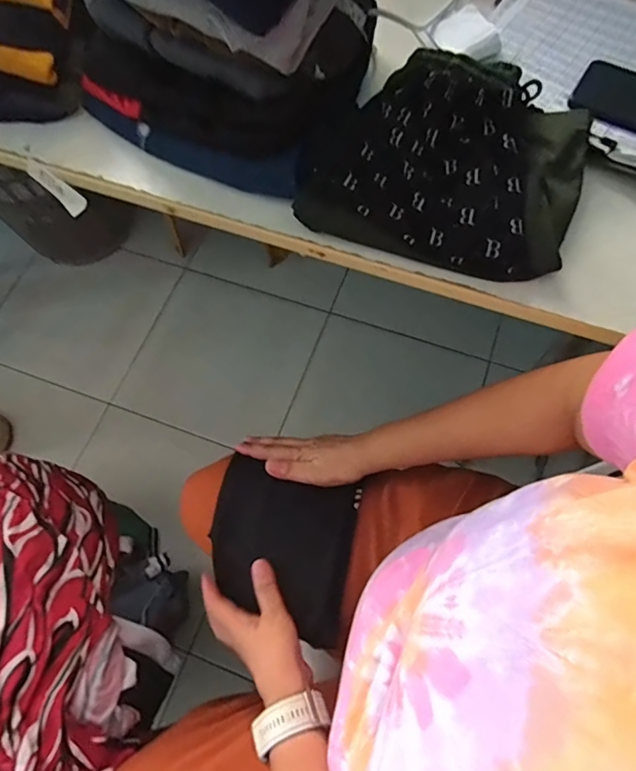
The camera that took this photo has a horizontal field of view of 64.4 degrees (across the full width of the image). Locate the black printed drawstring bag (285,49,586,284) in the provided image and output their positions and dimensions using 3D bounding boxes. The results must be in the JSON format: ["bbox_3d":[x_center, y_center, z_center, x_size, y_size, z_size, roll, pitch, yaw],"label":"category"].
[{"bbox_3d":[0.132,-0.224,0.481,0.234,0.071,0.222,18,69,9],"label":"black printed drawstring bag"}]

